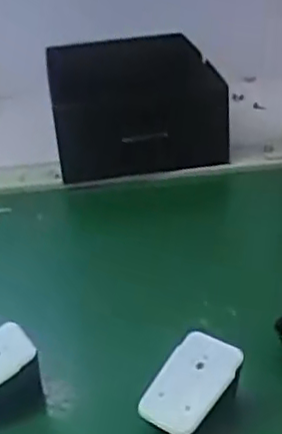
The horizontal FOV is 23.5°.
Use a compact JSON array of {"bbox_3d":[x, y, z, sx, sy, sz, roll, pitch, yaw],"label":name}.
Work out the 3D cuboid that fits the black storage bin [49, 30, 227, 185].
[{"bbox_3d":[-0.006,-0.137,0.782,0.185,0.110,0.180,-7,32,-3],"label":"black storage bin"}]

